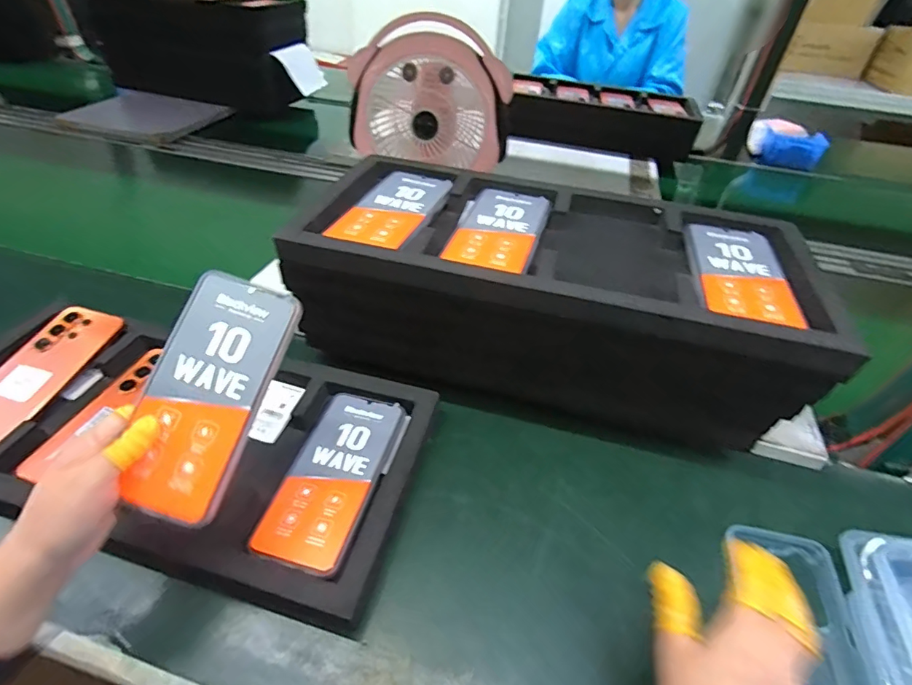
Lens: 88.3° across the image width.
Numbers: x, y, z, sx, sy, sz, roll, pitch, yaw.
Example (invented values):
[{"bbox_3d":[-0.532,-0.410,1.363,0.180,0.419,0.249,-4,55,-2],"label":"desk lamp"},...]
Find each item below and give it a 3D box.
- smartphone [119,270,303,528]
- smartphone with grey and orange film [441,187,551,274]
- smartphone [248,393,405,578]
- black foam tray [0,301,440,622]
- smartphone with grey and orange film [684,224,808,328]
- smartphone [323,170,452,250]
[{"bbox_3d":[-0.178,0.036,0.339,0.078,0.008,0.170,20,75,-4],"label":"smartphone"},{"bbox_3d":[0.044,-0.117,0.475,0.077,0.006,0.159,16,45,9],"label":"smartphone with grey and orange film"},{"bbox_3d":[-0.111,0.118,0.431,0.079,0.009,0.171,13,42,9],"label":"smartphone"},{"bbox_3d":[-0.279,0.082,0.455,0.483,0.038,0.232,13,44,7],"label":"black foam tray"},{"bbox_3d":[0.262,-0.066,0.439,0.079,0.012,0.154,12,42,8],"label":"smartphone with grey and orange film"},{"bbox_3d":[-0.065,-0.143,0.495,0.076,0.006,0.158,17,43,13],"label":"smartphone"}]

